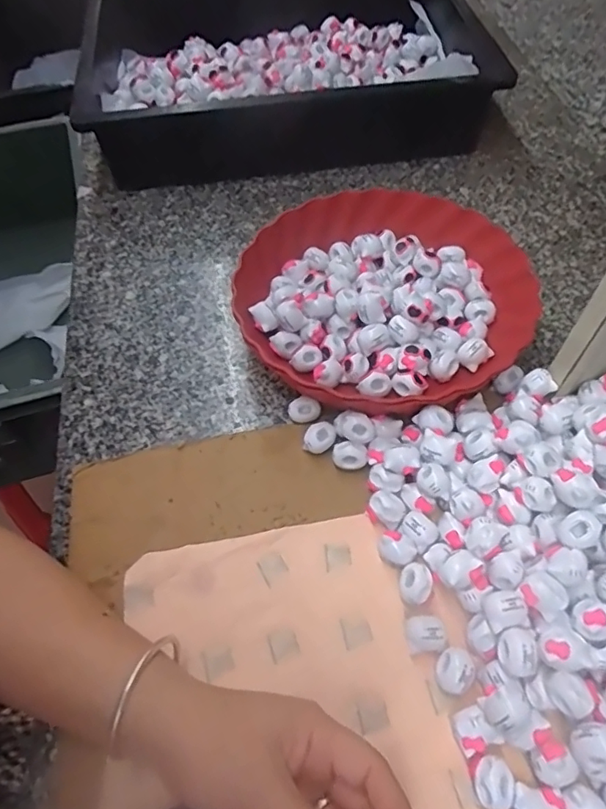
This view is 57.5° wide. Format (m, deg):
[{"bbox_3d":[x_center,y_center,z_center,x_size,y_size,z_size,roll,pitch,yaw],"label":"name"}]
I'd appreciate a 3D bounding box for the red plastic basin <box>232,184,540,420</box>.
[{"bbox_3d":[0.066,-0.090,0.478,0.236,0.053,0.231,-1,56,1],"label":"red plastic basin"}]

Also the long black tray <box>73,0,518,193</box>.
[{"bbox_3d":[-0.019,-0.407,0.669,0.445,0.105,0.316,-10,56,-5],"label":"long black tray"}]

